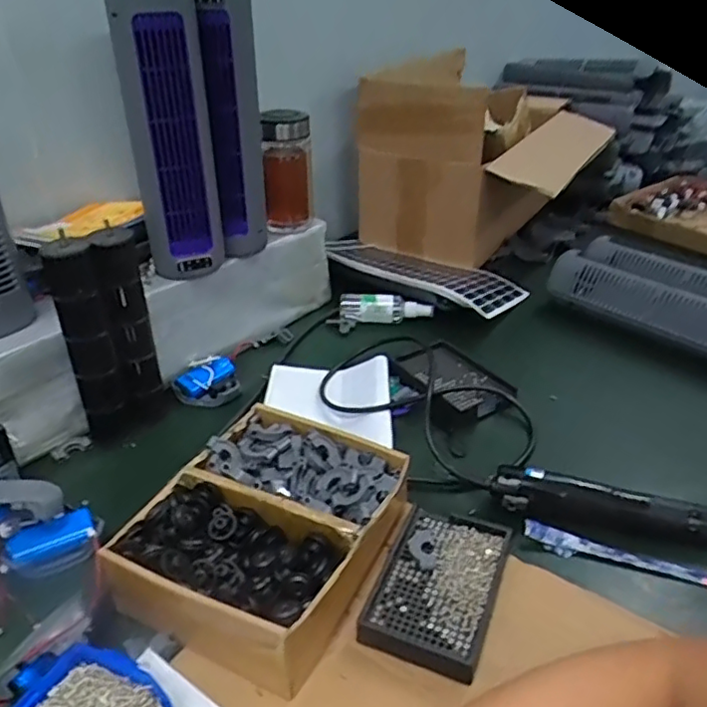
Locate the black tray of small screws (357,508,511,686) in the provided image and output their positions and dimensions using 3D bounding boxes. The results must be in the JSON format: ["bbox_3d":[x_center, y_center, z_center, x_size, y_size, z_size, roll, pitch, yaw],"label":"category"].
[{"bbox_3d":[0.069,0.185,0.510,0.089,0.025,0.137,12,33,20],"label":"black tray of small screws"}]

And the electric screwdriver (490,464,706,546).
[{"bbox_3d":[0.242,0.145,0.570,0.230,0.039,0.038,7,32,12],"label":"electric screwdriver"}]

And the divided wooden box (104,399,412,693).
[{"bbox_3d":[-0.069,0.143,0.526,0.170,0.062,0.211,15,35,23],"label":"divided wooden box"}]

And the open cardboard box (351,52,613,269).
[{"bbox_3d":[0.215,-0.322,1.109,0.280,0.276,0.399,-26,40,-36],"label":"open cardboard box"}]

